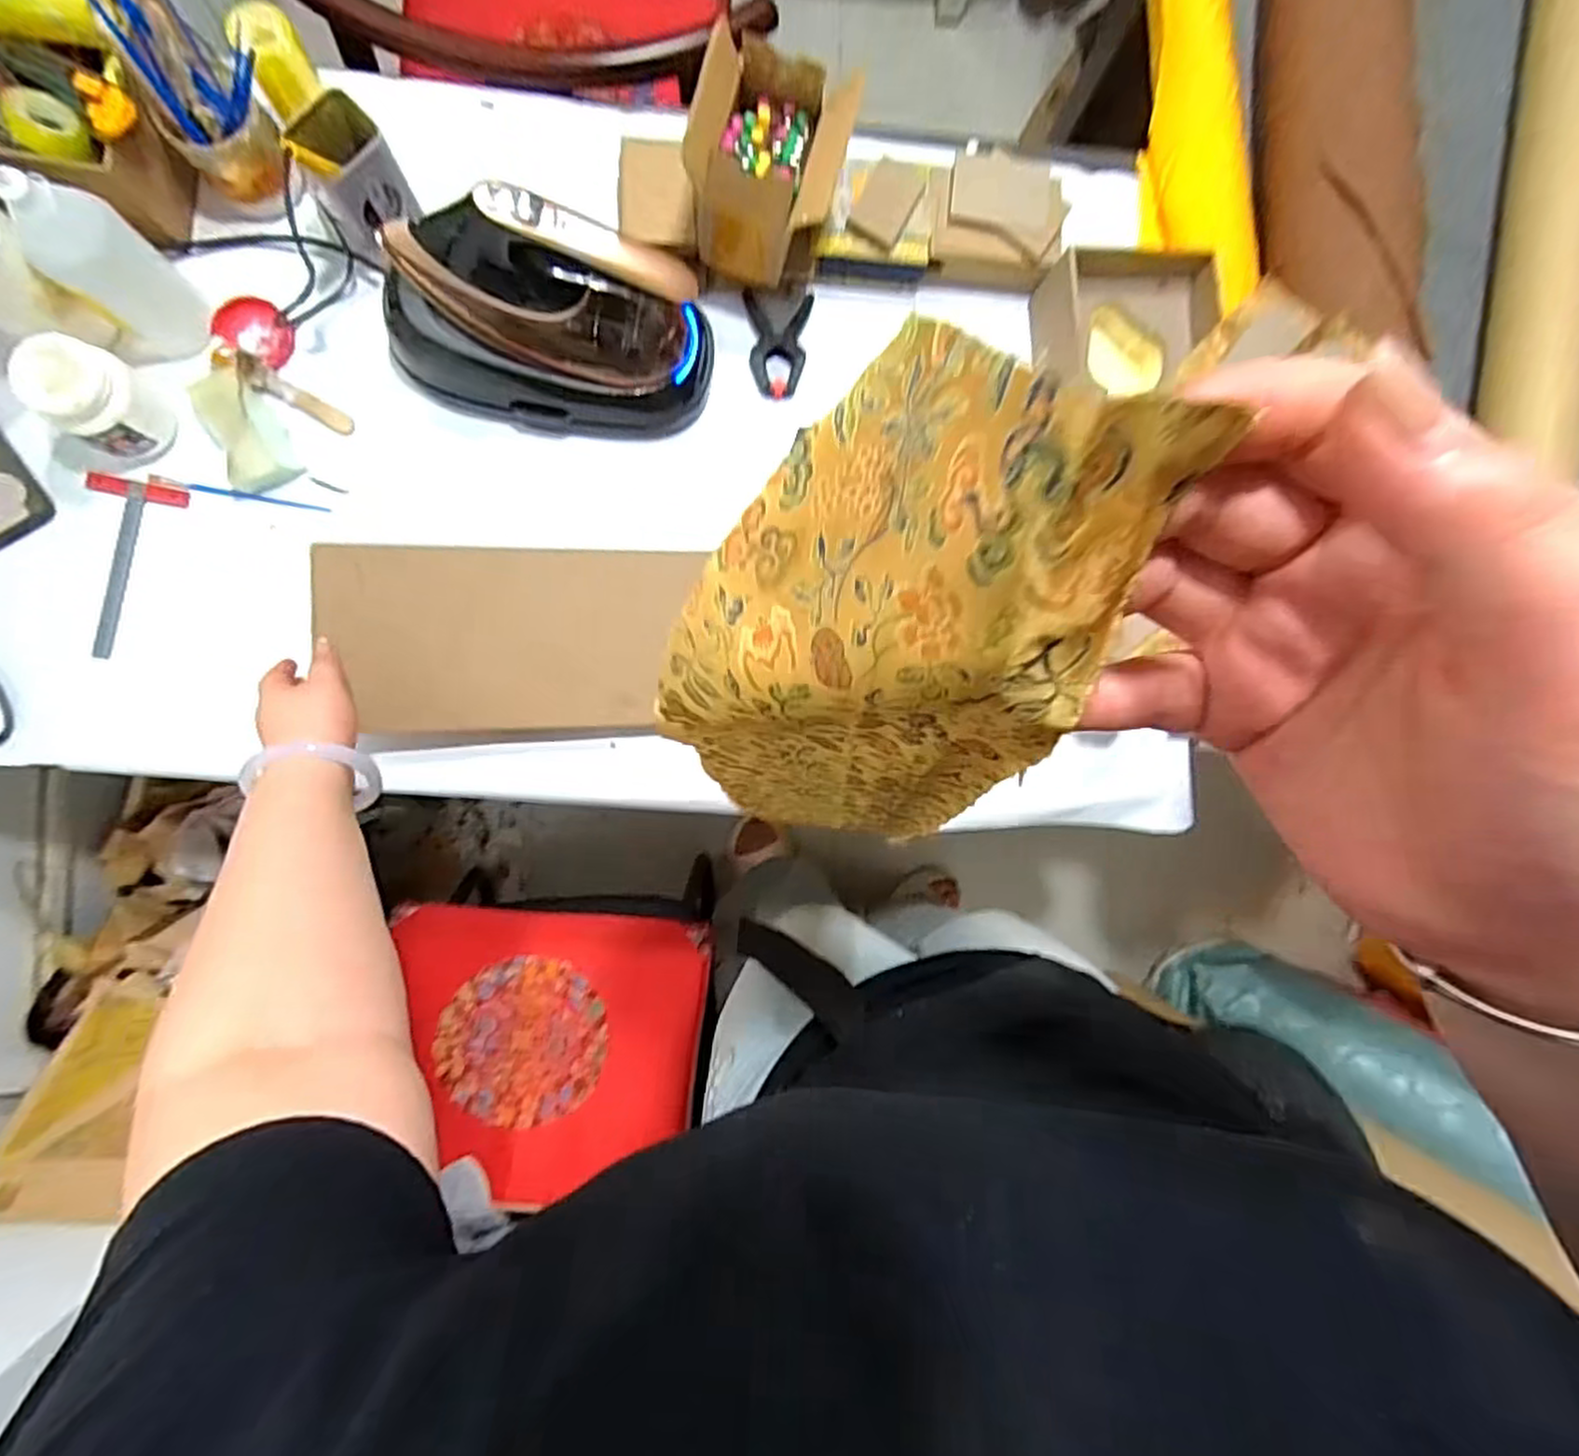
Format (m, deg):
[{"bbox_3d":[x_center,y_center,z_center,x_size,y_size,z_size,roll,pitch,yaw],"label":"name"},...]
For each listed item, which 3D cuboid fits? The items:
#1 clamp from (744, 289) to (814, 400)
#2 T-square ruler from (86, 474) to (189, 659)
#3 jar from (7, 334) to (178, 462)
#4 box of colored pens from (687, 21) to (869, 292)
[{"bbox_3d":[-0.014,-0.396,0.757,0.068,0.019,0.103,3,87,-6],"label":"clamp"},{"bbox_3d":[-0.624,-0.148,0.687,0.076,0.007,0.167,10,92,-14],"label":"T-square ruler"},{"bbox_3d":[-0.610,-0.288,0.646,0.070,0.093,0.076,0,88,-6],"label":"jar"},{"bbox_3d":[-0.021,-0.509,0.677,0.128,0.128,0.137,16,86,-5],"label":"box of colored pens"}]

